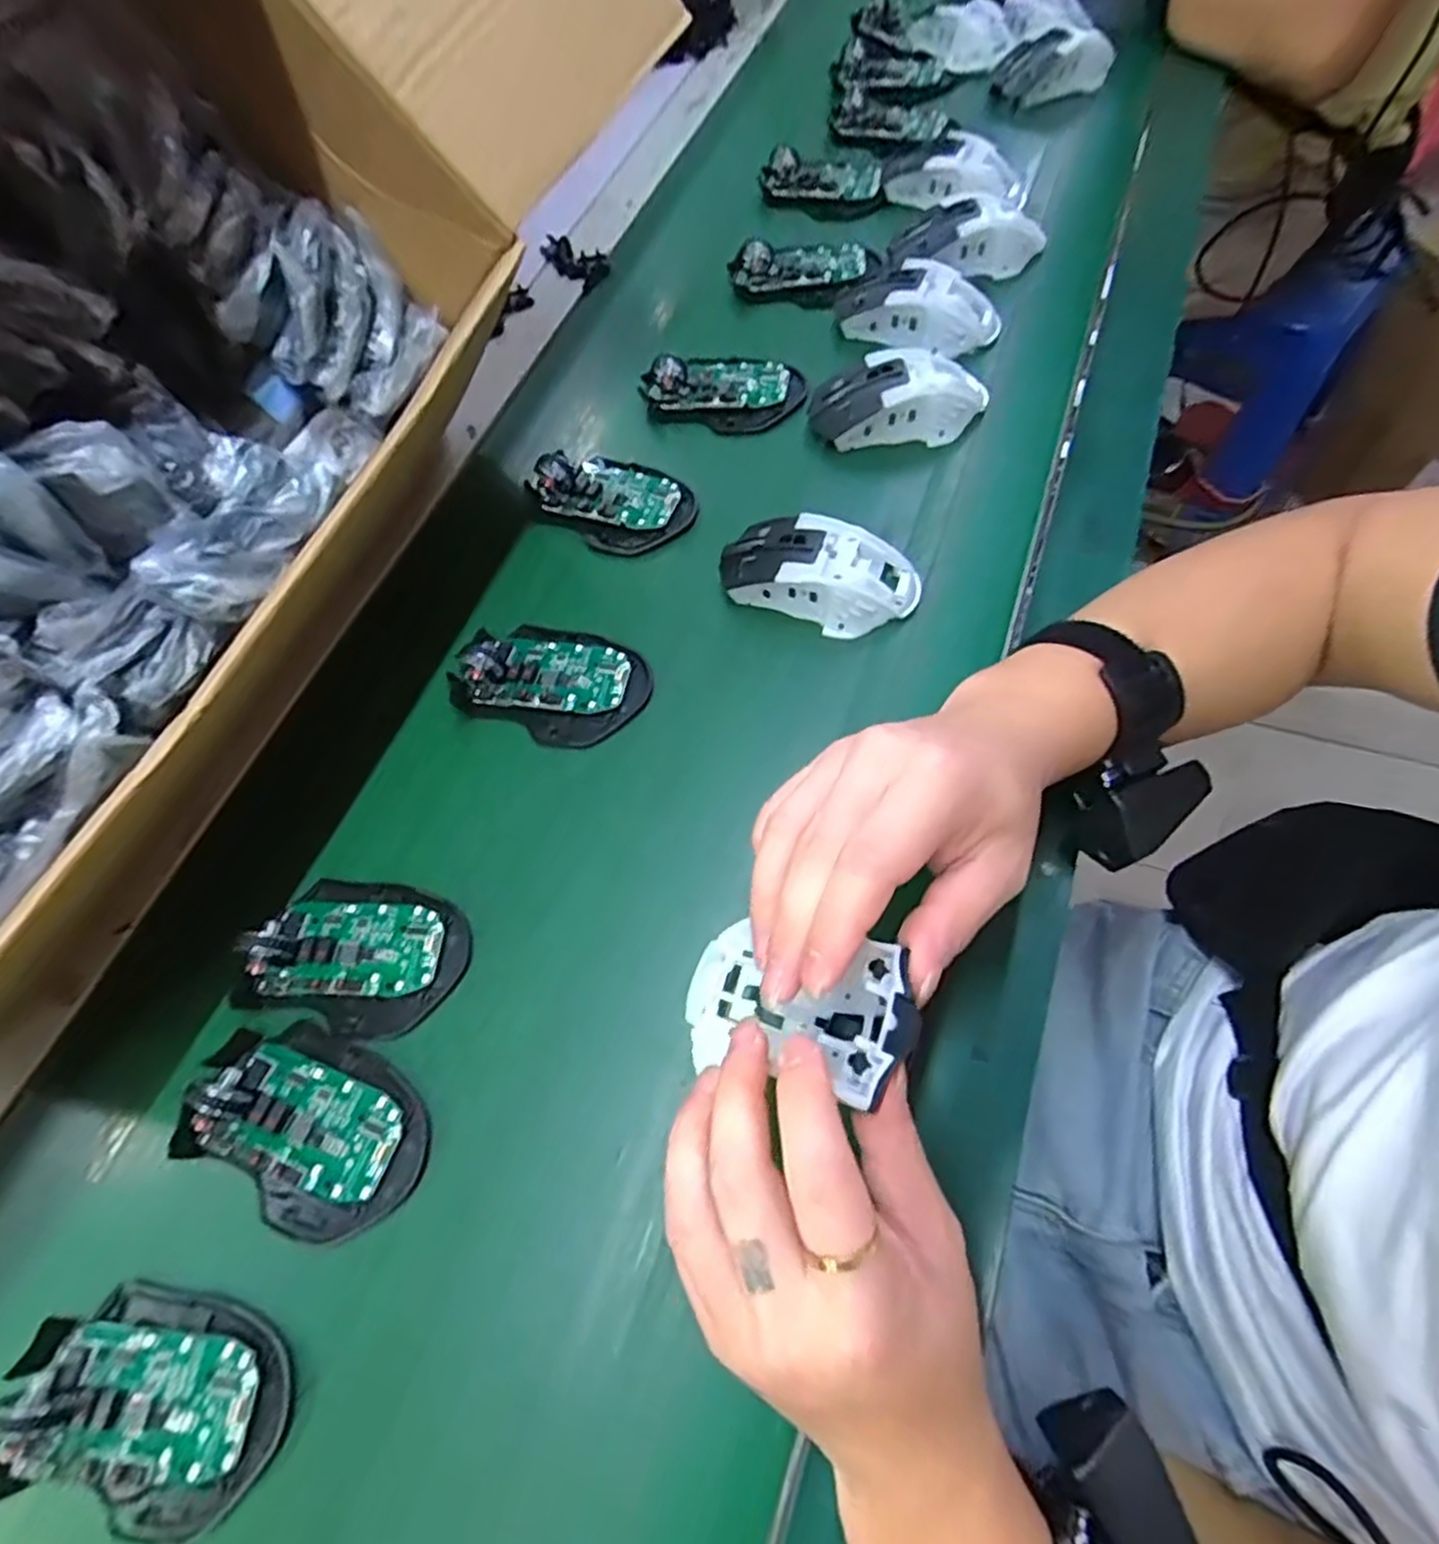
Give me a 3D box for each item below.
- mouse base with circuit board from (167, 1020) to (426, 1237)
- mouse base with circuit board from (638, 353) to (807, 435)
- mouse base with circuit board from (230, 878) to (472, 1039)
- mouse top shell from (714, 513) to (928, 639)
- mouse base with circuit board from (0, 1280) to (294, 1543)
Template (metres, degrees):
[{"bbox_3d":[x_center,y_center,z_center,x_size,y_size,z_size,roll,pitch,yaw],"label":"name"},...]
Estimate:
[{"bbox_3d":[-0.187,0.156,0.315,0.113,0.025,0.072,26,69,15],"label":"mouse base with circuit board"},{"bbox_3d":[0.002,-0.277,0.511,0.113,0.035,0.059,14,68,13],"label":"mouse base with circuit board"},{"bbox_3d":[-0.180,0.087,0.350,0.102,0.022,0.071,9,65,8],"label":"mouse base with circuit board"},{"bbox_3d":[0.059,-0.120,0.420,0.117,0.038,0.062,20,68,16],"label":"mouse top shell"},{"bbox_3d":[-0.229,0.250,0.278,0.113,0.025,0.070,10,65,8],"label":"mouse base with circuit board"}]

